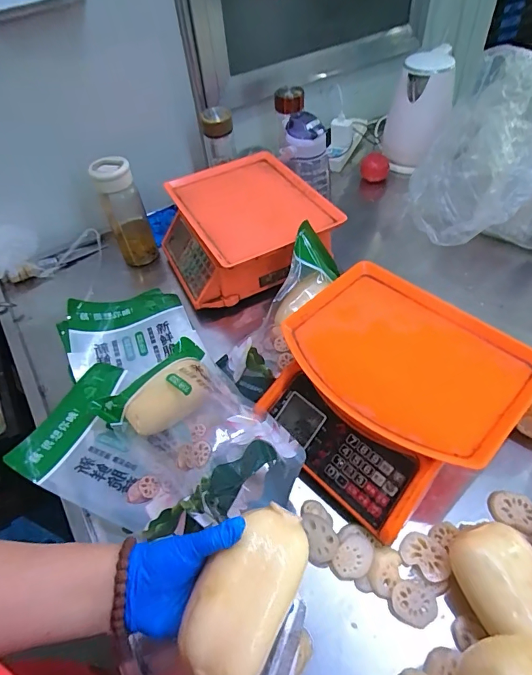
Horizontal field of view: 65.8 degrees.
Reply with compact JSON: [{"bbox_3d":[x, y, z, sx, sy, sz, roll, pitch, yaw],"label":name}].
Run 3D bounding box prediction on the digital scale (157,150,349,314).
[{"bbox_3d":[-0.047,-0.209,0.785,0.286,0.108,0.291,-23,51,-13],"label":"digital scale"}]

